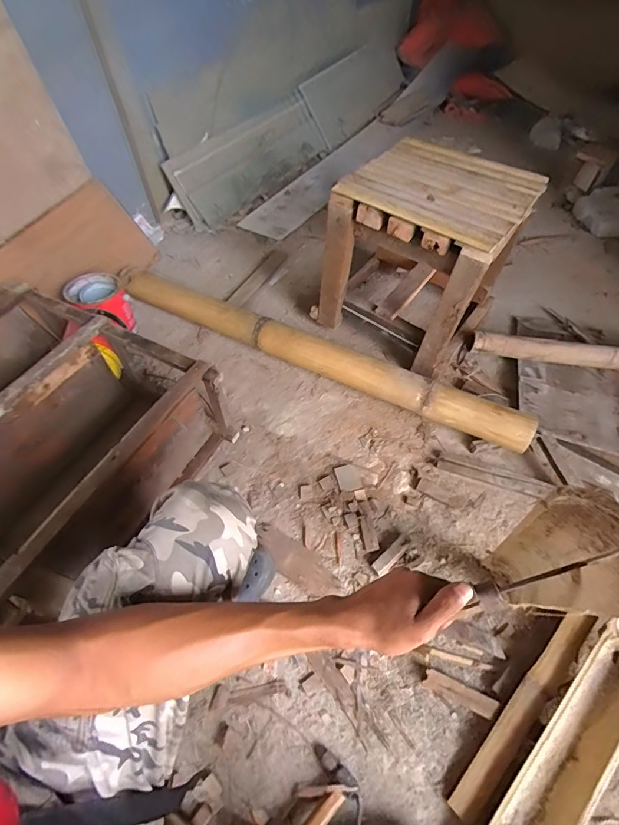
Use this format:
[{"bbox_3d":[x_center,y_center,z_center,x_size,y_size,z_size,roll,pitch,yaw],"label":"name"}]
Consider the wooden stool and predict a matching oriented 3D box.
[{"bbox_3d":[0.295,-0.417,1.037,0.417,0.383,0.379,33,60,22],"label":"wooden stool"}]

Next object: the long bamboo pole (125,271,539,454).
[{"bbox_3d":[-0.024,-0.179,1.055,1.203,0.096,0.093,23,57,16],"label":"long bamboo pole"}]

